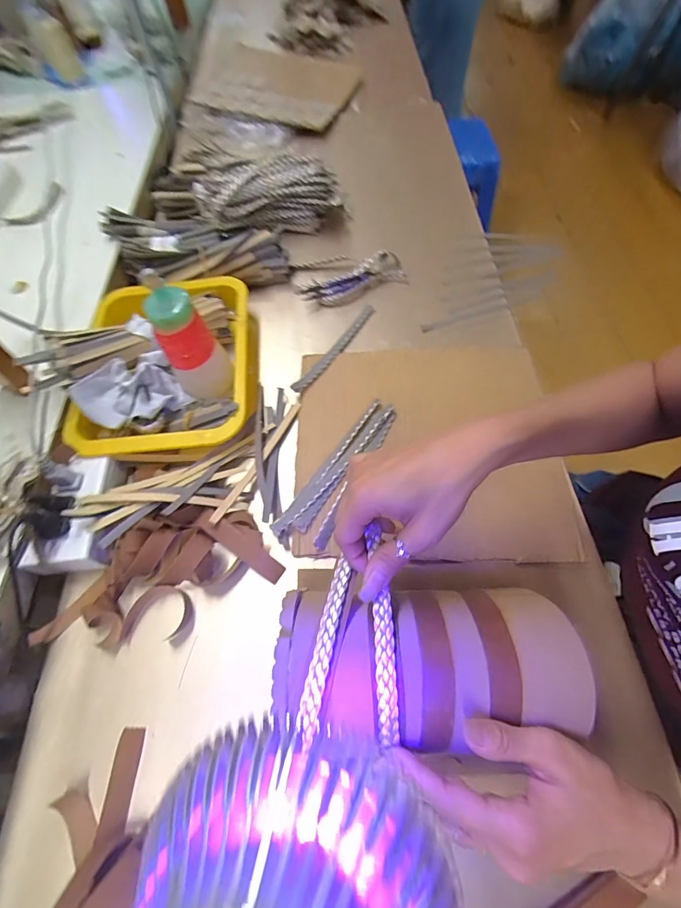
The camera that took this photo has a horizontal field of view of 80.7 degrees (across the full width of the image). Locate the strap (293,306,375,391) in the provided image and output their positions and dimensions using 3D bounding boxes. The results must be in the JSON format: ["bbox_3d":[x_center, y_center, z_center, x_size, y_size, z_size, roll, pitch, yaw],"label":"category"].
[{"bbox_3d":[-0.003,-0.138,0.517,0.014,0.008,0.176,32,68,17],"label":"strap"}]

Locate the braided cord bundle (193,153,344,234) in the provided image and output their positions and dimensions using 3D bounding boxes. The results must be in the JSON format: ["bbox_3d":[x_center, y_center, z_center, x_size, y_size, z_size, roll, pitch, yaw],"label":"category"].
[{"bbox_3d":[-0.108,-0.392,0.600,0.219,0.064,0.095,-1,62,2],"label":"braided cord bundle"}]

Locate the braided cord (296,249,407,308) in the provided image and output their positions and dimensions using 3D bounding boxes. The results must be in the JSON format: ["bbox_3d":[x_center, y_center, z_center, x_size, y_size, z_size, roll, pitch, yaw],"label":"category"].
[{"bbox_3d":[0.017,-0.247,0.566,0.151,0.025,0.054,-21,63,-8],"label":"braided cord"}]

